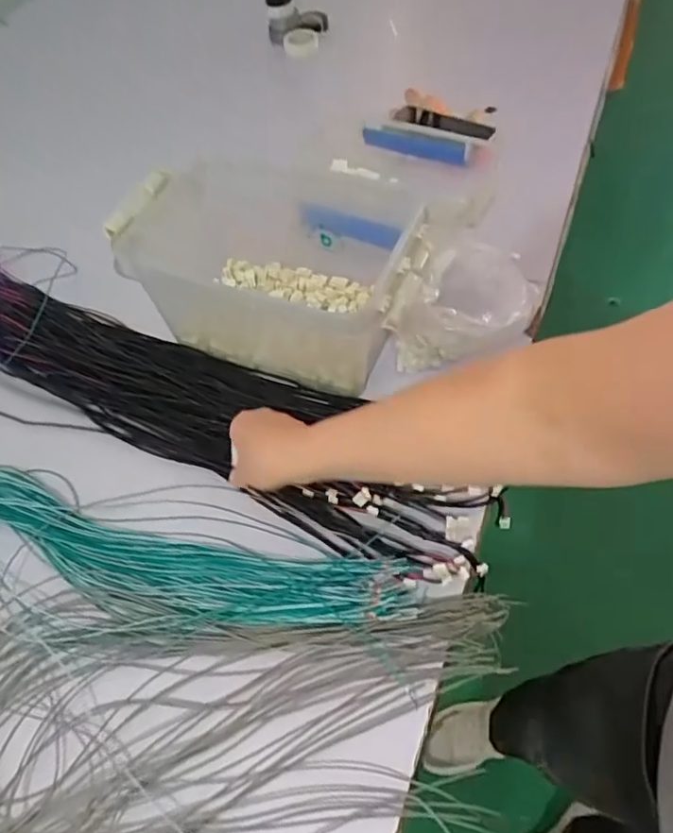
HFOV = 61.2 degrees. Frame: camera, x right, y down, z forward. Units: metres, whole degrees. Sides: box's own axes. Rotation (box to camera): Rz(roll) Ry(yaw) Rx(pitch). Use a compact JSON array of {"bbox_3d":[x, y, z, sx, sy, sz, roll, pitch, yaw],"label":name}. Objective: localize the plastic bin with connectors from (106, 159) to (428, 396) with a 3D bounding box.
[{"bbox_3d":[-0.071,-0.164,0.603,0.290,0.128,0.204,12,57,10],"label":"plastic bin with connectors"}]

